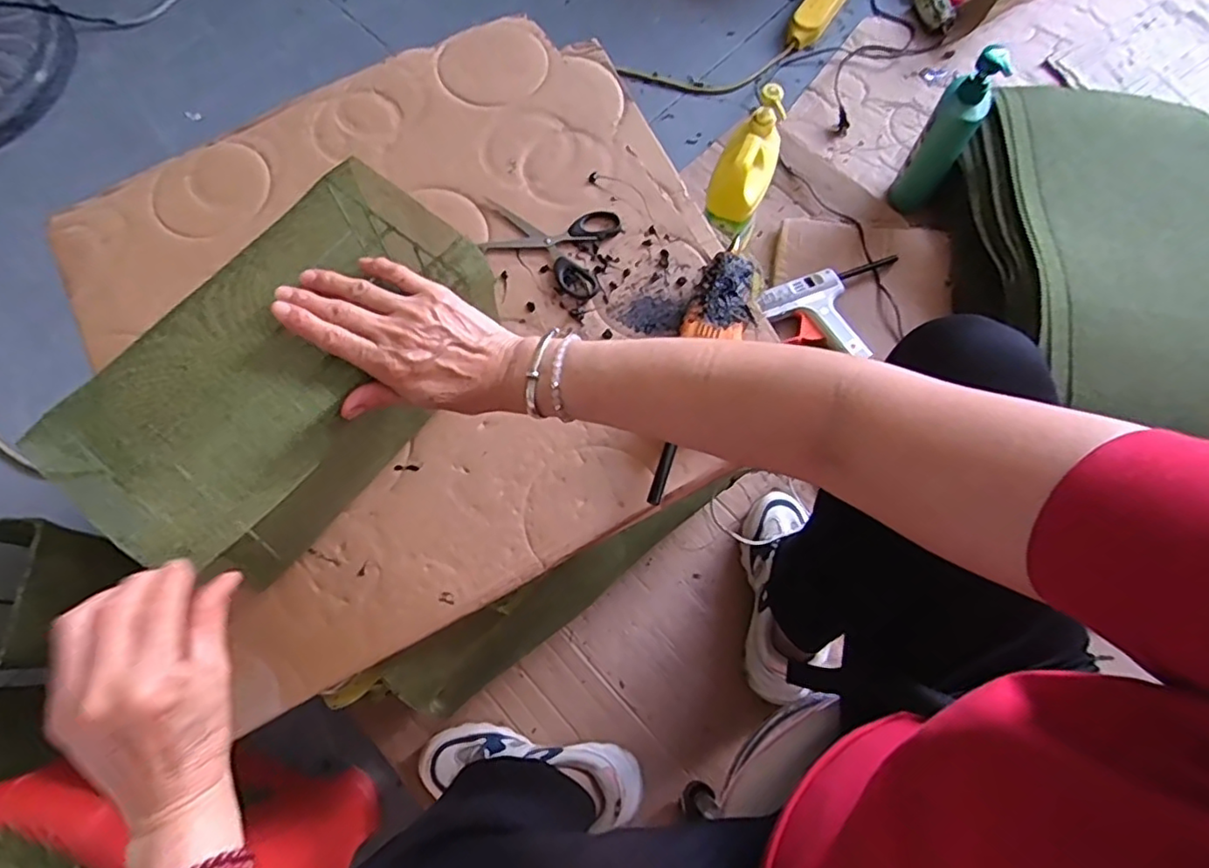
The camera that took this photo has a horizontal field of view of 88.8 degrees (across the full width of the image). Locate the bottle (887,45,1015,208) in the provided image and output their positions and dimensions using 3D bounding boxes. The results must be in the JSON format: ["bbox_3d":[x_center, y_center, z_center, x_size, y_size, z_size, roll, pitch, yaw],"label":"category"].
[{"bbox_3d":[0.504,-0.440,0.912,0.067,0.254,0.076,31,74,10],"label":"bottle"}]

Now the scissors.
[{"bbox_3d":[-0.058,-0.182,0.600,0.134,0.005,0.095,8,71,3],"label":"scissors"}]

